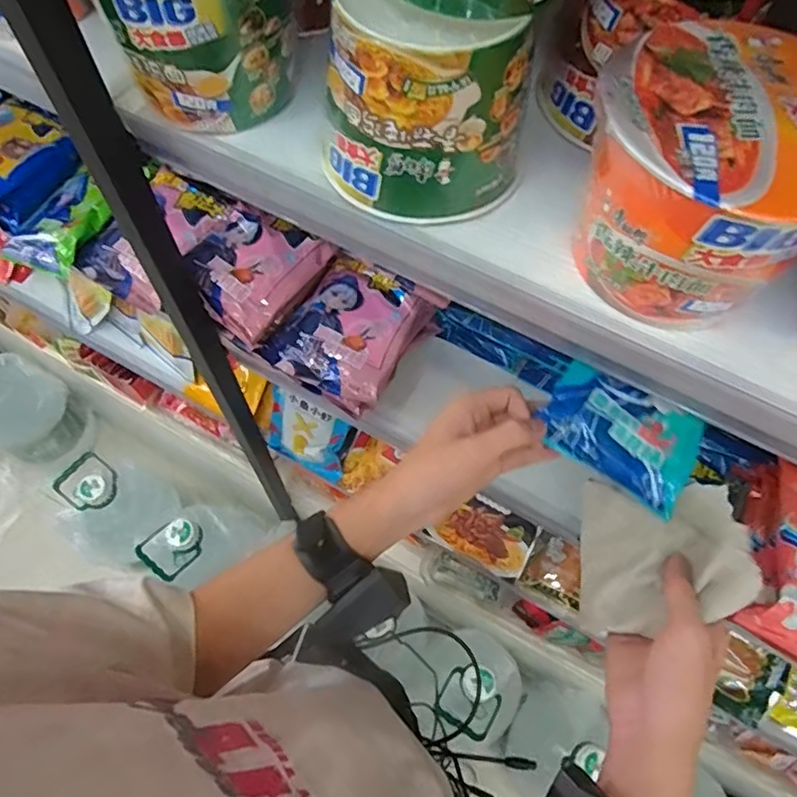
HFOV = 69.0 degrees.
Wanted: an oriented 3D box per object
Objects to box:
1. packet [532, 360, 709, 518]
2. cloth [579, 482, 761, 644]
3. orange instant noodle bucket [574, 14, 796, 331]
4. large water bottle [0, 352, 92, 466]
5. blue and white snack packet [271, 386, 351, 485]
[{"bbox_3d":[0.175,0.026,0.457,0.121,0.012,0.079,32,76,1],"label":"packet"},{"bbox_3d":[0.203,0.121,0.448,0.122,0.020,0.120,-9,51,32],"label":"cloth"},{"bbox_3d":[0.171,-0.118,0.329,0.132,0.102,0.131,1,63,-1],"label":"orange instant noodle bucket"},{"bbox_3d":[-1.014,0.016,1.539,0.222,0.342,0.211,30,66,13],"label":"large water bottle"},{"bbox_3d":[-0.146,0.051,0.881,0.131,0.160,0.051,25,65,11],"label":"blue and white snack packet"}]

